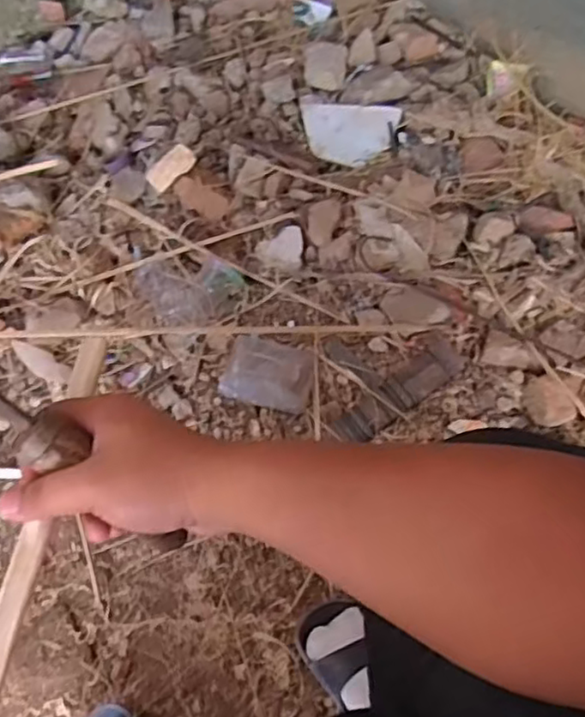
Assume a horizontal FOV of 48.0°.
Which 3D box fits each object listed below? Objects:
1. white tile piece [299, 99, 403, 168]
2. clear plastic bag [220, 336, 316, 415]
[{"bbox_3d":[0.083,-0.377,1.092,0.171,0.018,0.118,17,72,11],"label":"white tile piece"},{"bbox_3d":[-0.028,0.015,0.878,0.123,0.037,0.101,17,66,11],"label":"clear plastic bag"}]

